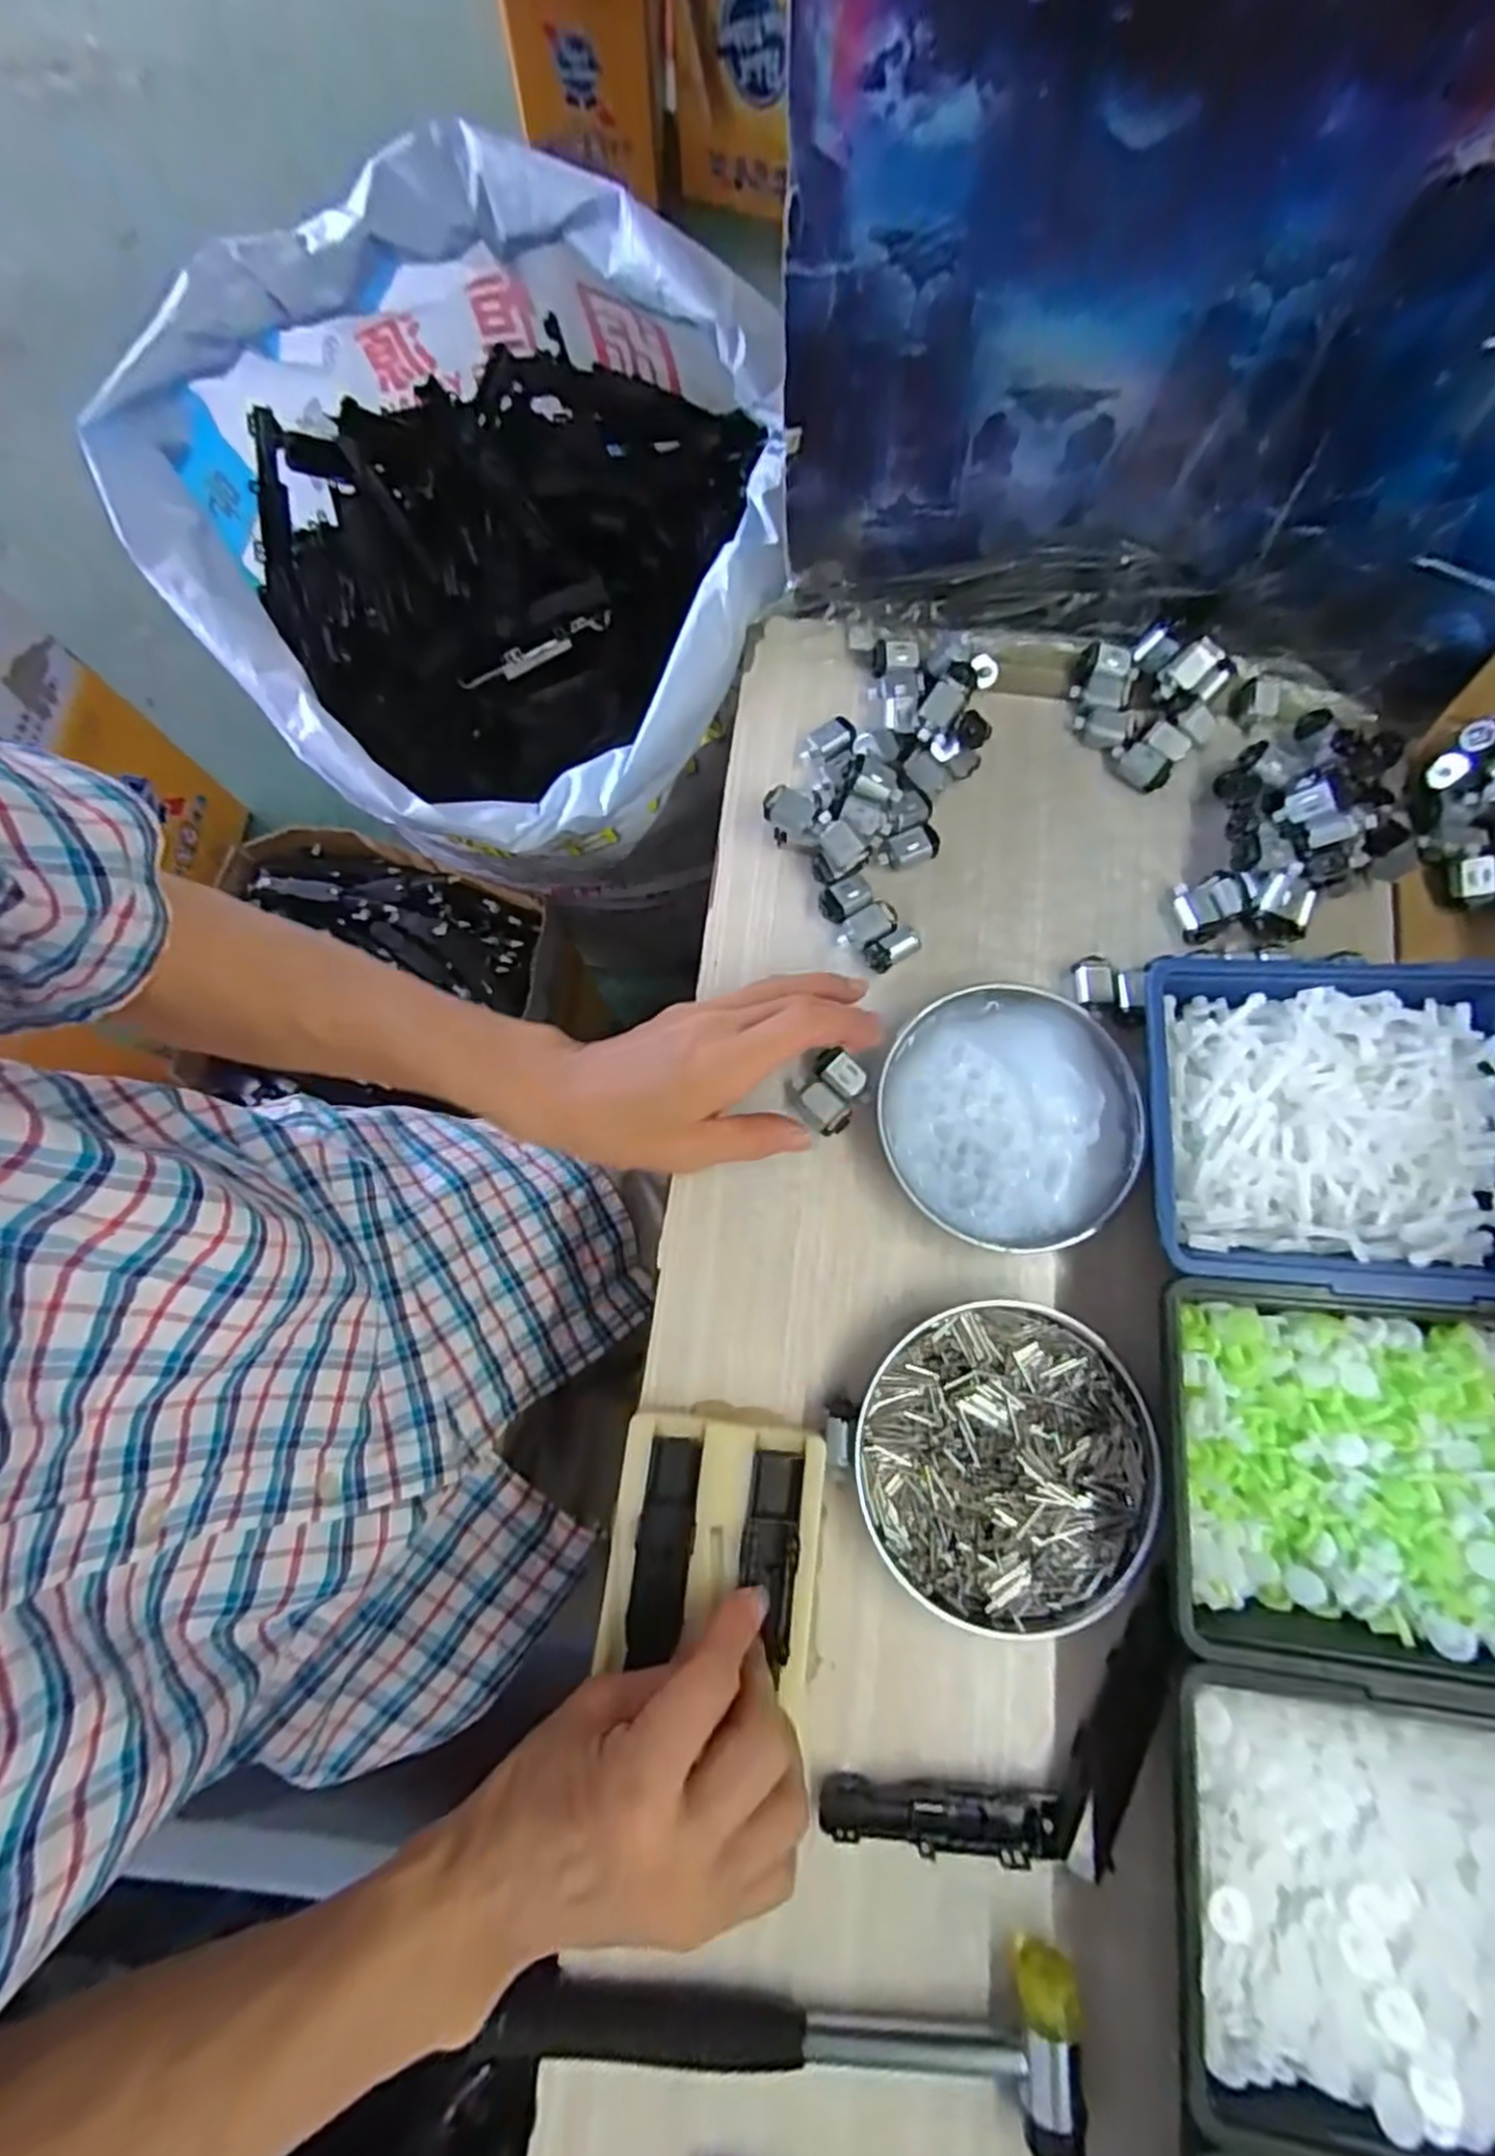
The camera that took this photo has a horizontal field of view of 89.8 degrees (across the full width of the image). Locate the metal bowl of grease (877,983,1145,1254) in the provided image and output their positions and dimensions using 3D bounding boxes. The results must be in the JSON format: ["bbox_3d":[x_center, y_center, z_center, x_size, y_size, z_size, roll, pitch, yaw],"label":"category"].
[{"bbox_3d":[0.131,0.019,0.380,0.127,0.028,0.127,0,78,-1],"label":"metal bowl of grease"}]

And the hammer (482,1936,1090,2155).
[{"bbox_3d":[0.018,0.386,0.294,0.222,0.024,0.052,-2,78,-1],"label":"hammer"}]

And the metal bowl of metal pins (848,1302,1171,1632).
[{"bbox_3d":[0.117,0.174,0.345,0.131,0.024,0.129,0,78,-1],"label":"metal bowl of metal pins"}]

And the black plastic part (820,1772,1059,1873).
[{"bbox_3d":[0.082,0.314,0.317,0.101,0.013,0.024,3,77,0],"label":"black plastic part"}]

